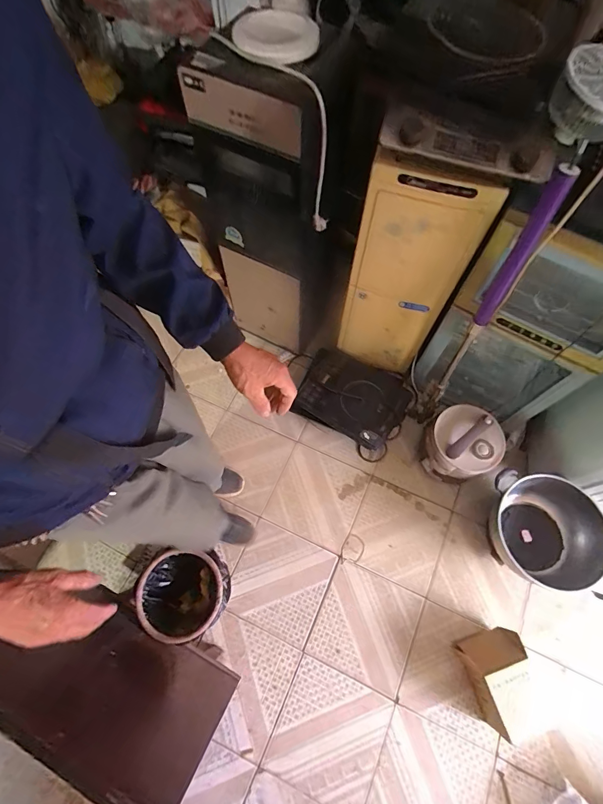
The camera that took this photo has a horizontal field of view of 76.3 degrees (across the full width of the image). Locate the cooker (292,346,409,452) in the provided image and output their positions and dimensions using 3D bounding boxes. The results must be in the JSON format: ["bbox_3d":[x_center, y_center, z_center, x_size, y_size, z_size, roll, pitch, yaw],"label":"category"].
[{"bbox_3d":[0.187,-0.006,1.441,0.394,0.076,0.295,23,69,9],"label":"cooker"}]

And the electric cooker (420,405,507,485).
[{"bbox_3d":[0.542,0.162,1.338,0.218,0.240,0.235,0,67,0],"label":"electric cooker"}]

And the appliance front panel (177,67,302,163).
[{"bbox_3d":[-0.134,-0.609,0.809,0.308,0.121,0.014,30,70,12],"label":"appliance front panel"}]

